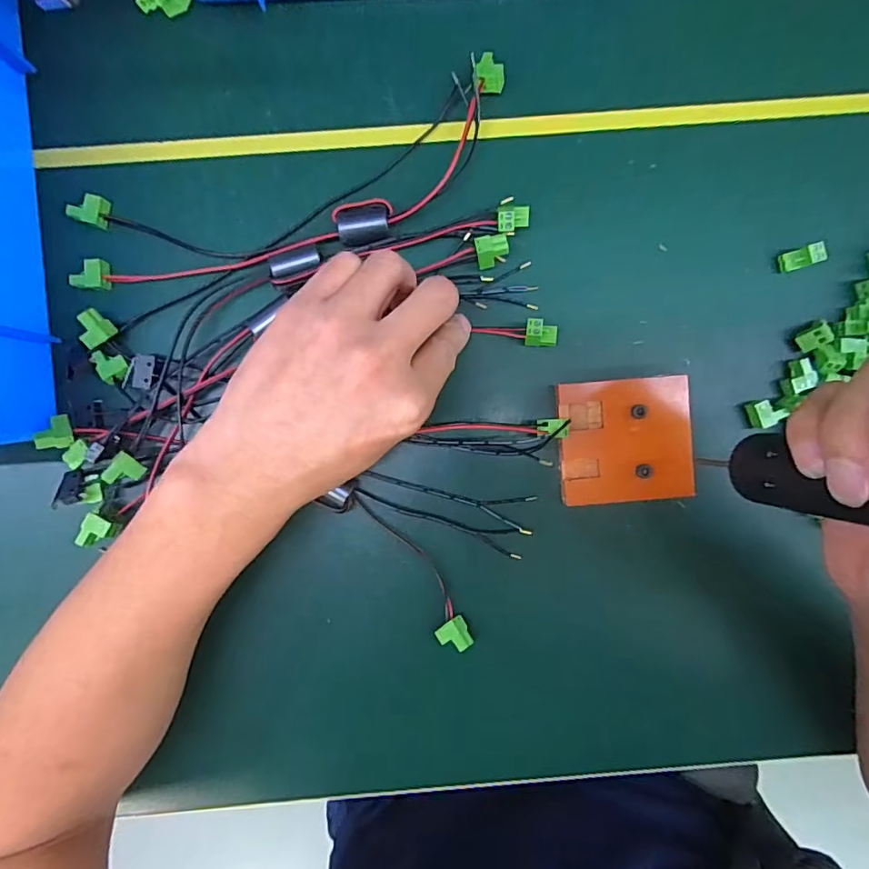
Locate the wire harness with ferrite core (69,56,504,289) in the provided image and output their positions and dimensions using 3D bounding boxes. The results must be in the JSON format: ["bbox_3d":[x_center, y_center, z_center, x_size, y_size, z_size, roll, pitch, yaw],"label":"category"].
[{"bbox_3d":[-0.077,-0.136,0.297,0.259,0.015,0.074,-20,94,0],"label":"wire harness with ferrite core"}]

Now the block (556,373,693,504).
[{"bbox_3d":[0.113,0.003,0.311,0.076,0.011,0.071,-4,94,0],"label":"block"}]

